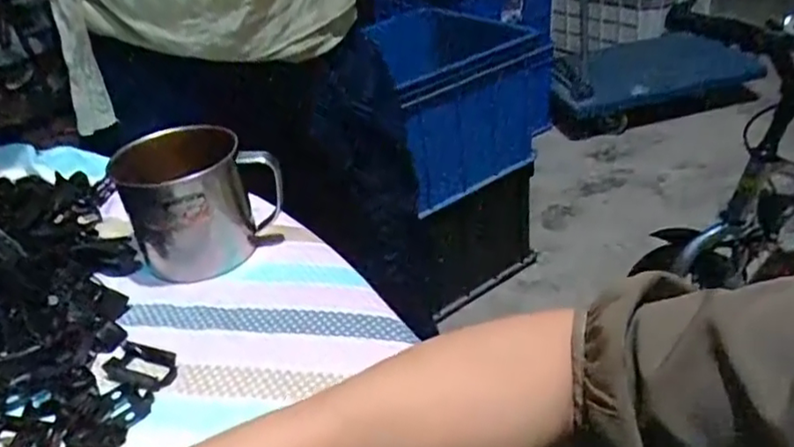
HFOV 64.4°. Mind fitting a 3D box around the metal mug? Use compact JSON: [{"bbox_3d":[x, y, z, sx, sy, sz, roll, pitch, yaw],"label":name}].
[{"bbox_3d":[-0.152,-0.018,0.484,0.102,0.087,0.079,-28,40,-27],"label":"metal mug"}]

